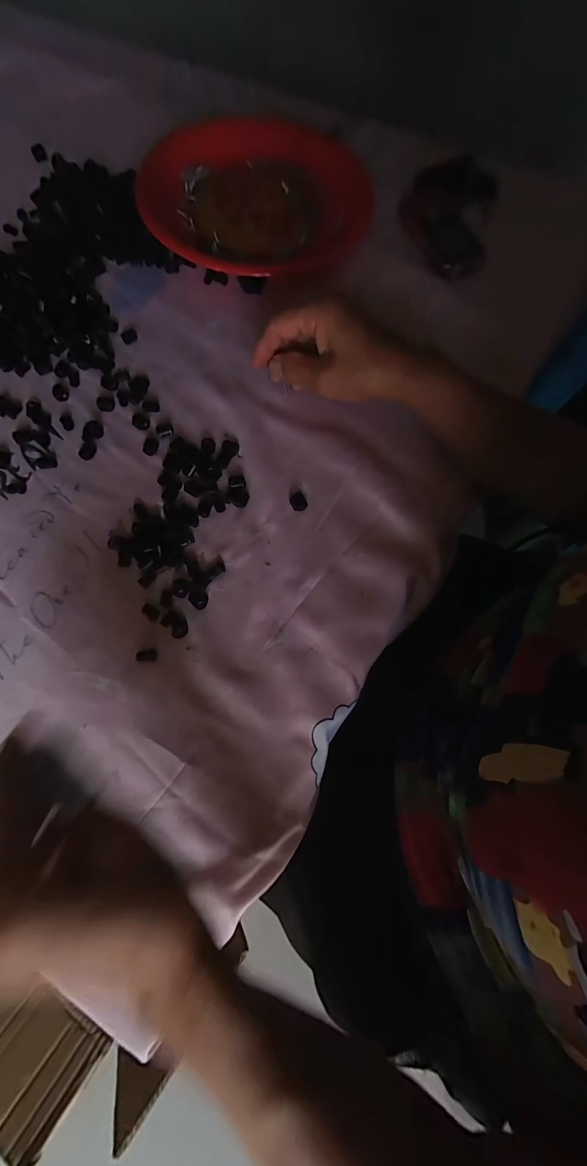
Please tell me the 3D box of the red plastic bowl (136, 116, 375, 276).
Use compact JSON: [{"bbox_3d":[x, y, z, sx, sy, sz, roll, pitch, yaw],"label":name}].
[{"bbox_3d":[-0.041,-0.456,0.442,0.261,0.040,0.261,0,73,1],"label":"red plastic bowl"}]

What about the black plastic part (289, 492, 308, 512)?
[{"bbox_3d":[0.005,-0.072,0.339,0.013,0.008,0.015,-32,75,-8],"label":"black plastic part"}]

